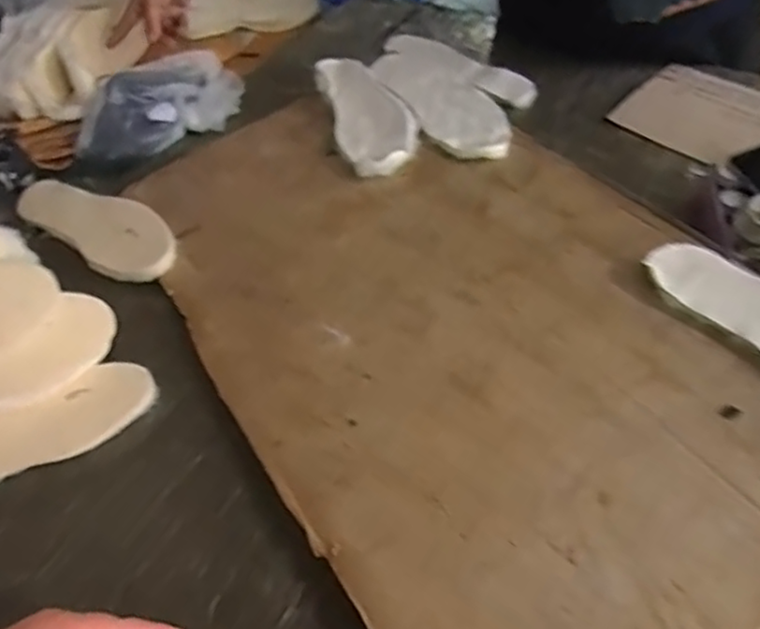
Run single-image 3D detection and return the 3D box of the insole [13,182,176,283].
[{"bbox_3d":[-0.377,-0.123,0.848,0.285,0.033,0.093,28,57,25],"label":"insole"}]

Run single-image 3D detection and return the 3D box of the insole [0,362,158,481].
[{"bbox_3d":[-0.366,0.127,0.654,0.274,0.008,0.076,-25,73,-20],"label":"insole"}]

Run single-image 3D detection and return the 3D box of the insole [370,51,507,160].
[{"bbox_3d":[0.082,-0.286,0.881,0.084,0.031,0.270,-27,53,-17],"label":"insole"}]

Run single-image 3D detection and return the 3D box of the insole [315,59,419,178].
[{"bbox_3d":[-0.021,-0.281,0.904,0.109,0.035,0.269,-12,50,-6],"label":"insole"}]

